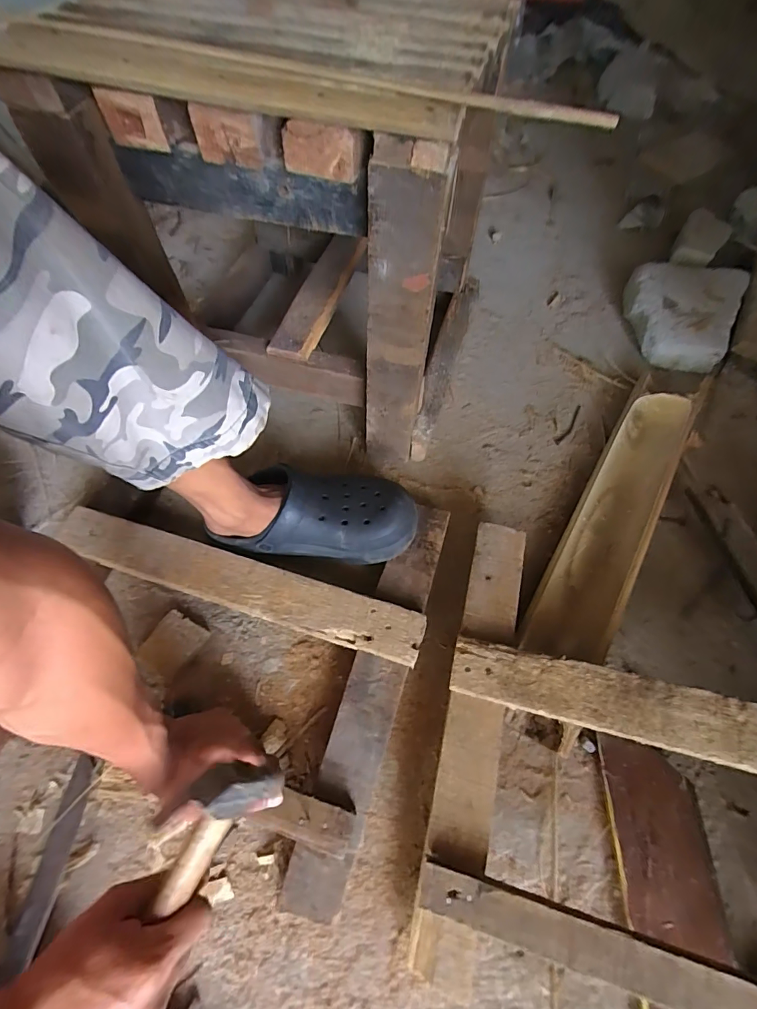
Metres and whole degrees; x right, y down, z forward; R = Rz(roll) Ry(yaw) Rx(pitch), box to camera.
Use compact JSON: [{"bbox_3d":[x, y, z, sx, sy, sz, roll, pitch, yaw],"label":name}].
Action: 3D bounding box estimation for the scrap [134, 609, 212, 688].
[{"bbox_3d":[-0.248,0.170,0.513,0.058,0.028,0.073,28,66,13],"label":"scrap"}]

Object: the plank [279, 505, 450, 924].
[{"bbox_3d":[-0.001,0.187,0.473,0.059,0.012,0.421,17,64,7],"label":"plank"}]

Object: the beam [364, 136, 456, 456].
[{"bbox_3d":[0.018,-0.162,0.477,0.066,0.392,0.025,7,63,3],"label":"beam"}]

